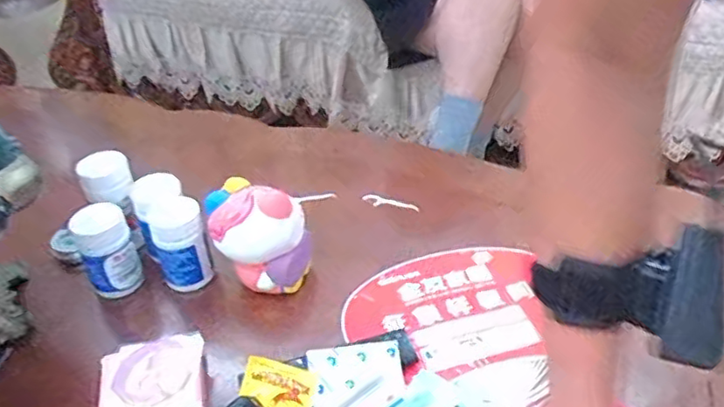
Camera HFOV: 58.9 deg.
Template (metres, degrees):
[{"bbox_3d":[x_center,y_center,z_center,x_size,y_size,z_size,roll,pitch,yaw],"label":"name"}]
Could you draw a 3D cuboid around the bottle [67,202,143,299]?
[{"bbox_3d":[-0.267,0.049,0.671,0.053,0.097,0.043,-21,40,-23],"label":"bottle"}]

